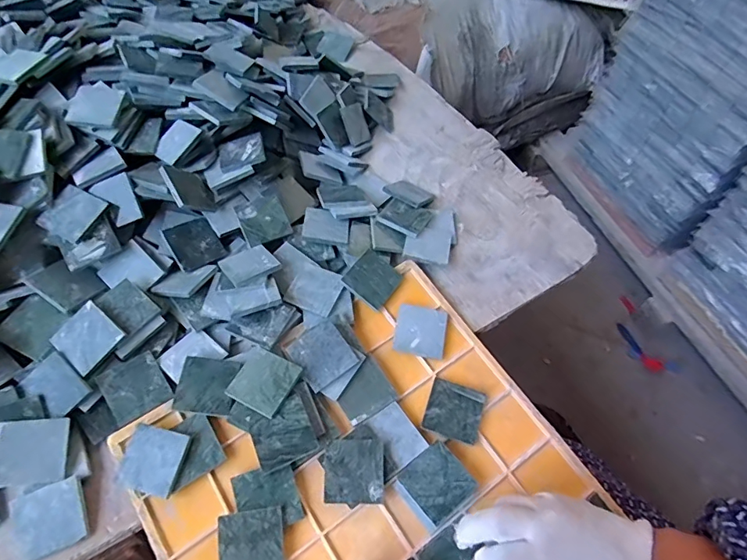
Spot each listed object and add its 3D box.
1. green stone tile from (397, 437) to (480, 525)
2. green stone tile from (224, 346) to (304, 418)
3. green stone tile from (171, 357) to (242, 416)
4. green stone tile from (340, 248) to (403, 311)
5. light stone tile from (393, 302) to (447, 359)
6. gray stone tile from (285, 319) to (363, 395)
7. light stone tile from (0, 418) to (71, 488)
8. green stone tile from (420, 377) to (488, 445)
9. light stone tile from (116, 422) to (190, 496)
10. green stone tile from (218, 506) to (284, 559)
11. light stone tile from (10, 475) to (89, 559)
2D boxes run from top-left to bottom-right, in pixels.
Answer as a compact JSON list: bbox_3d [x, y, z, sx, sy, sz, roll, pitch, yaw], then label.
[{"bbox_3d":[0.054,0.168,0.390,0.048,0.010,0.049,-35,62,-21],"label":"green stone tile"},{"bbox_3d":[-0.096,0.090,0.414,0.051,0.010,0.050,23,59,15],"label":"green stone tile"},{"bbox_3d":[-0.148,0.094,0.416,0.052,0.004,0.047,7,69,3],"label":"green stone tile"},{"bbox_3d":[0.000,-0.001,0.478,0.049,0.008,0.053,42,66,-1],"label":"green stone tile"},{"bbox_3d":[0.047,0.050,0.459,0.048,0.006,0.050,10,68,3],"label":"light stone tile"},{"bbox_3d":[-0.046,0.068,0.425,0.049,0.004,0.050,-36,77,-13],"label":"gray stone tile"},{"bbox_3d":[-0.279,0.140,0.380,0.049,0.005,0.049,3,71,-29],"label":"light stone tile"},{"bbox_3d":[0.074,0.118,0.424,0.050,0.007,0.048,16,57,11],"label":"green stone tile"},{"bbox_3d":[-0.181,0.148,0.384,0.048,0.009,0.048,11,56,8],"label":"light stone tile"},{"bbox_3d":[-0.095,0.206,0.362,0.048,0.004,0.049,-4,69,-9],"label":"green stone tile"},{"bbox_3d":[-0.253,0.186,0.365,0.047,0.009,0.049,-23,78,-15],"label":"light stone tile"}]

